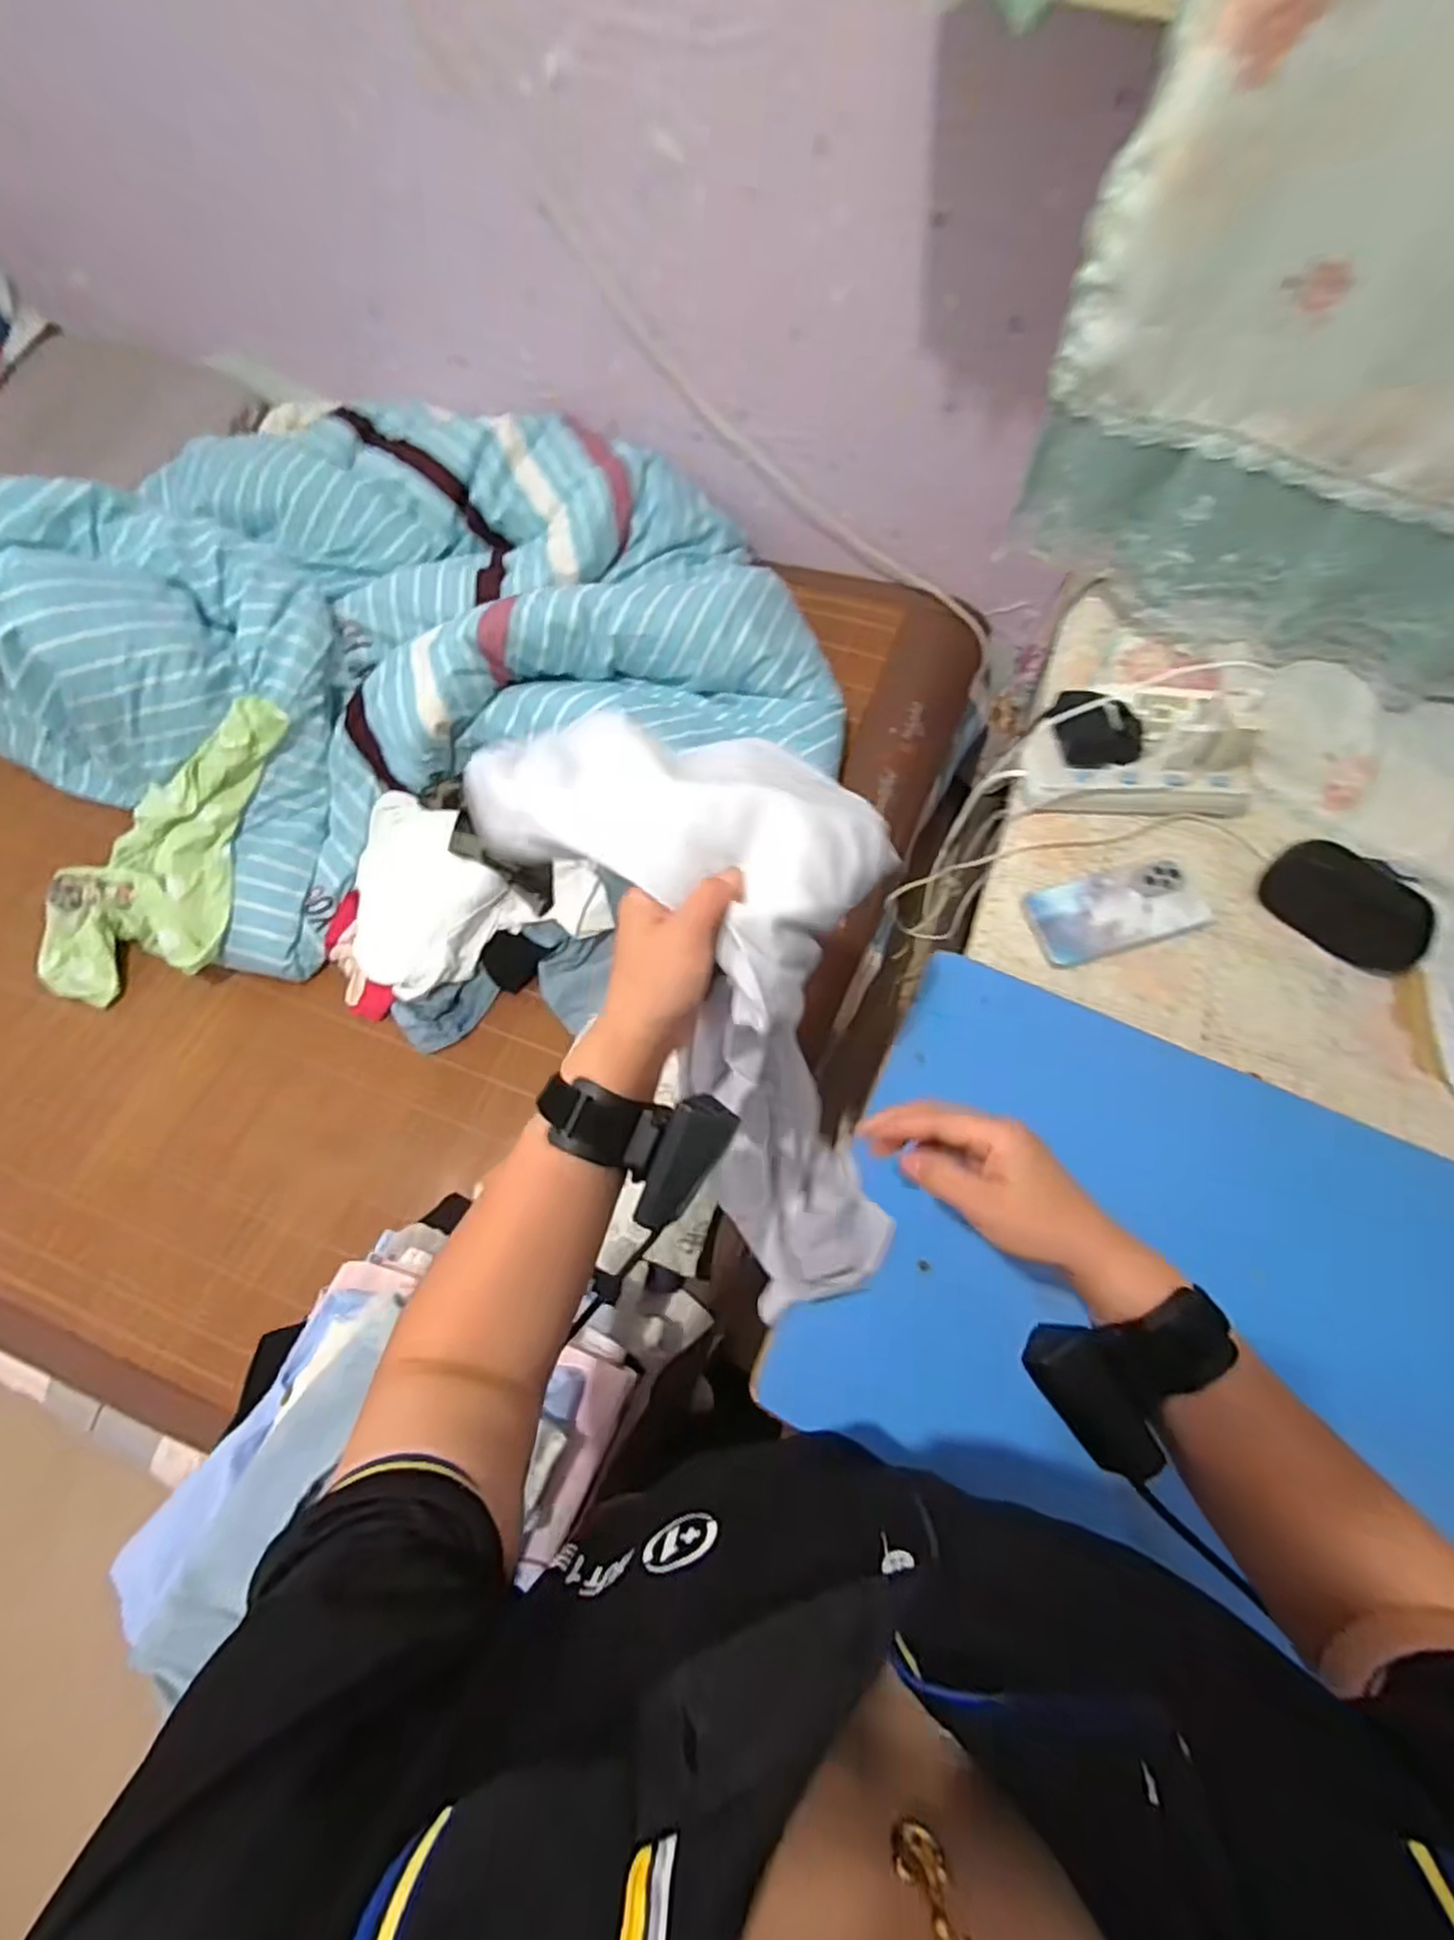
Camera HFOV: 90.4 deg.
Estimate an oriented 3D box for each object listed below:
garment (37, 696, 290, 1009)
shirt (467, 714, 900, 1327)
[{"bbox_3d":[-0.746,-0.136,0.980,0.232,0.062,0.498,44,96,16],"label":"garment"},{"bbox_3d":[0.000,0.047,0.515,0.186,0.390,0.239,-12,28,-5],"label":"shirt"}]

